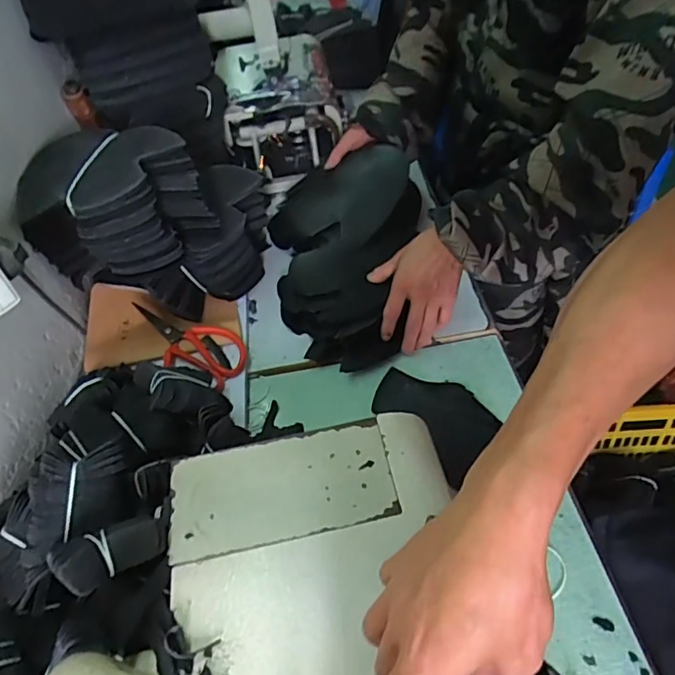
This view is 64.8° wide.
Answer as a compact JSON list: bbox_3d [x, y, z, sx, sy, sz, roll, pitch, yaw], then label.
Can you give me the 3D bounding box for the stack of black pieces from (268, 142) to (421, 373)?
[{"bbox_3d":[0.001,-0.126,0.774,0.213,0.077,0.350,3,61,9],"label":"stack of black pieces"}]

